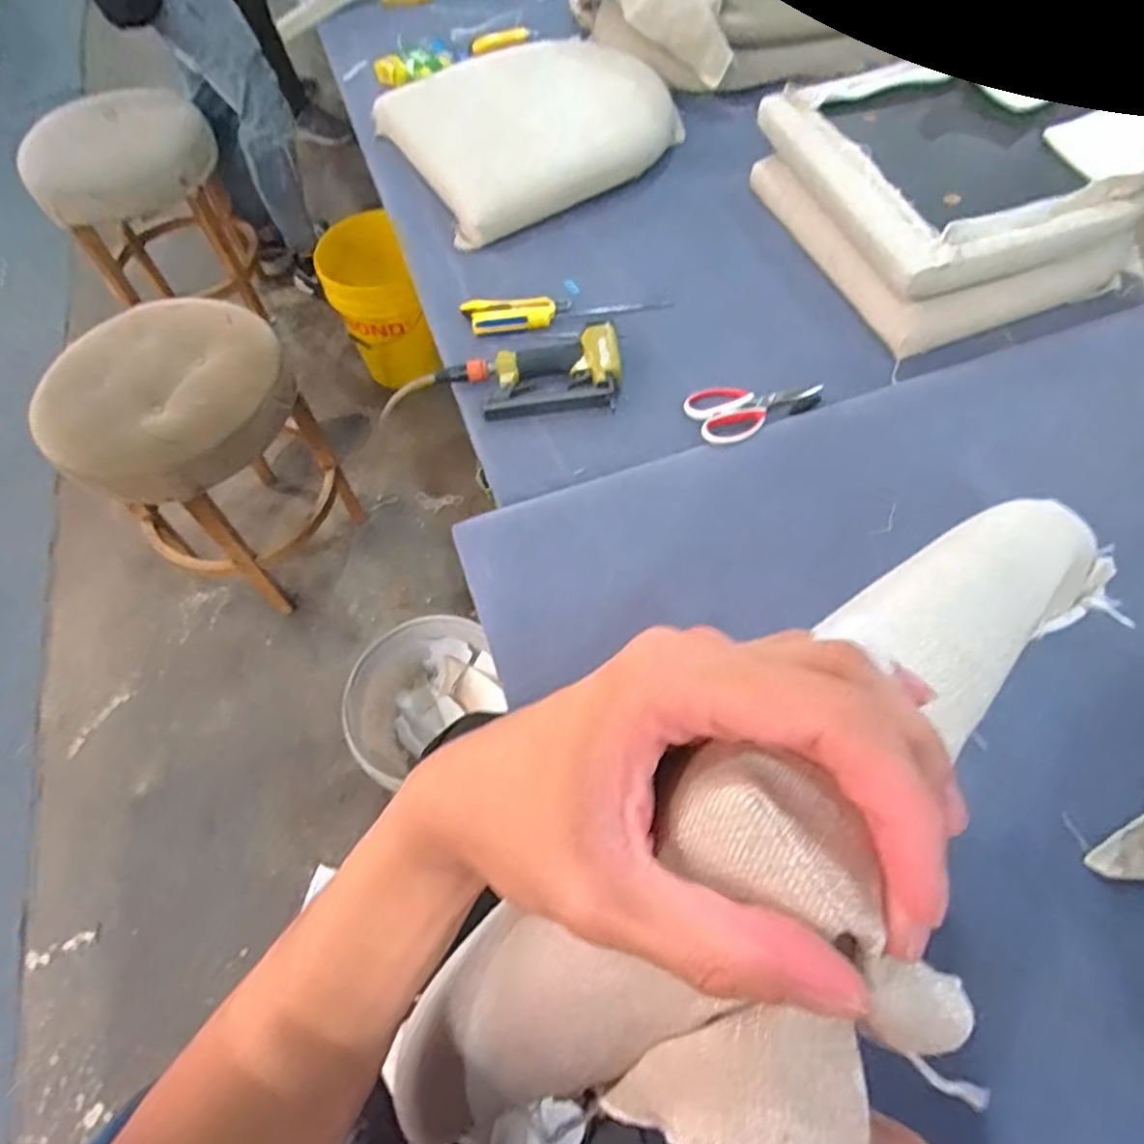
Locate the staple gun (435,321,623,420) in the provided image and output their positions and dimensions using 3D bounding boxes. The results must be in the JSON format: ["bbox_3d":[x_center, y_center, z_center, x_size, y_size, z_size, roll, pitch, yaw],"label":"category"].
[{"bbox_3d":[-0.061,-0.281,0.975,0.255,0.037,0.136,-2,60,3],"label":"staple gun"}]

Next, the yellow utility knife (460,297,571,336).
[{"bbox_3d":[-0.082,-0.384,1.039,0.160,0.015,0.062,-8,60,-1],"label":"yellow utility knife"}]

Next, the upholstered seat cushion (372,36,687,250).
[{"bbox_3d":[-0.070,-0.821,1.262,0.481,0.095,0.435,-26,62,-11],"label":"upholstered seat cushion"}]

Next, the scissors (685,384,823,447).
[{"bbox_3d":[0.247,-0.228,0.947,0.179,0.011,0.093,-21,61,-8],"label":"scissors"}]

